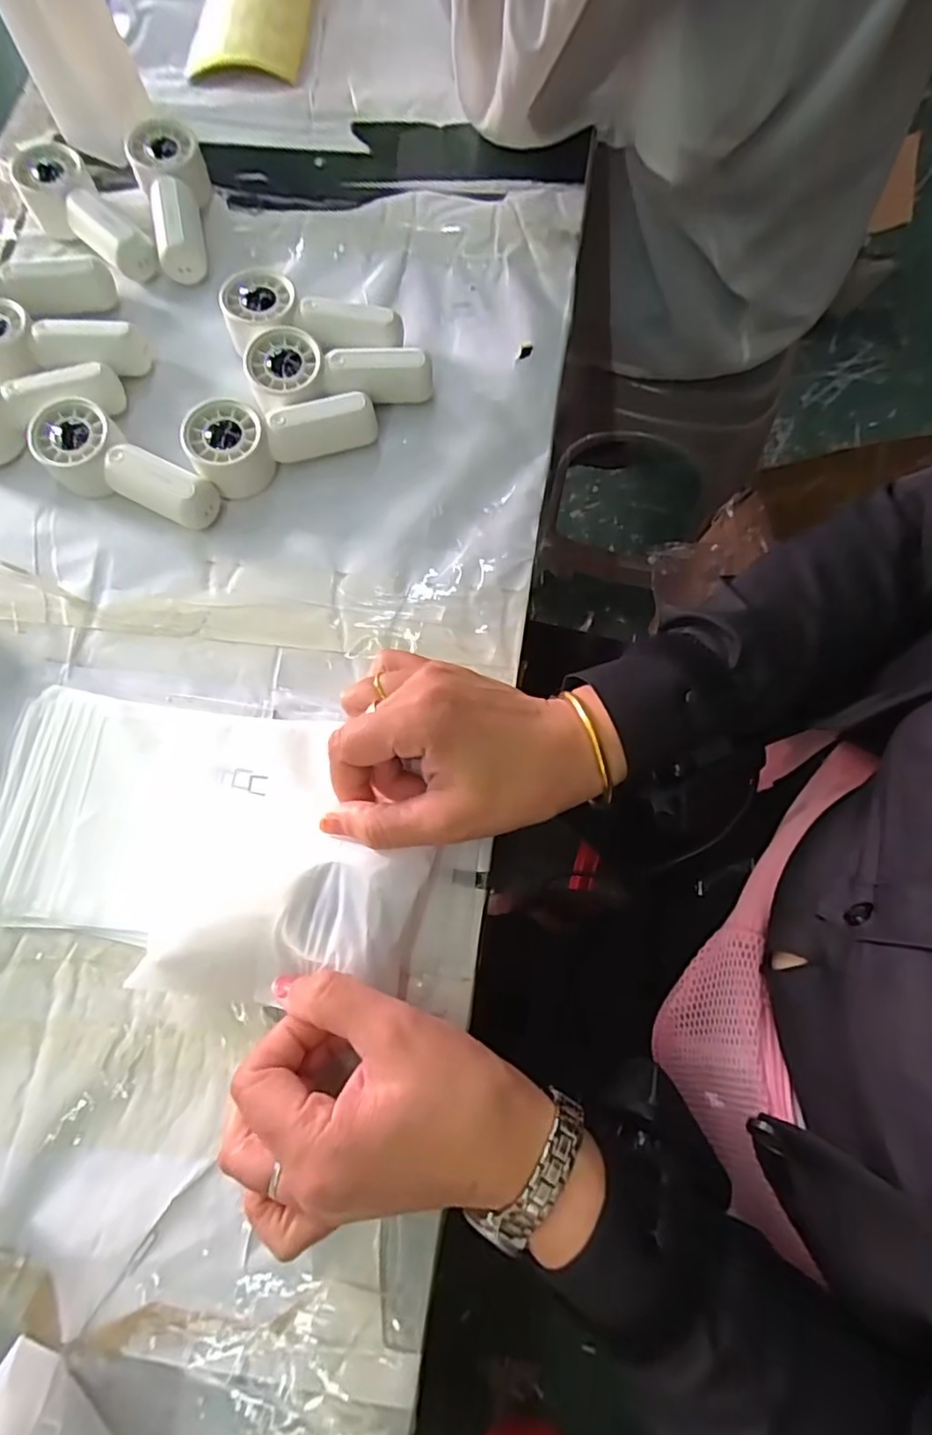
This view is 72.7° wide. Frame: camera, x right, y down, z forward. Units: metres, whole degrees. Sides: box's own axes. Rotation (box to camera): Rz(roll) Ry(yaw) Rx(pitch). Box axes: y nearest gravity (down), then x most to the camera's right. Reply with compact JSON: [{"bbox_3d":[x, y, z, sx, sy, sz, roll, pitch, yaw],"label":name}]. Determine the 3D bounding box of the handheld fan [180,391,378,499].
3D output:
[{"bbox_3d":[-0.112,-0.173,0.383,0.107,0.032,0.044,-22,76,-5],"label":"handheld fan"}]

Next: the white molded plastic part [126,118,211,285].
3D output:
[{"bbox_3d":[-0.194,-0.350,0.430,0.046,0.031,0.113,-19,76,-4],"label":"white molded plastic part"}]

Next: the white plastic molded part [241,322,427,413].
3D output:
[{"bbox_3d":[-0.076,-0.211,0.391,0.107,0.034,0.045,-7,75,-1],"label":"white plastic molded part"}]

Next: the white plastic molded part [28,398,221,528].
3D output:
[{"bbox_3d":[-0.203,-0.145,0.377,0.114,0.030,0.044,30,78,8],"label":"white plastic molded part"}]

